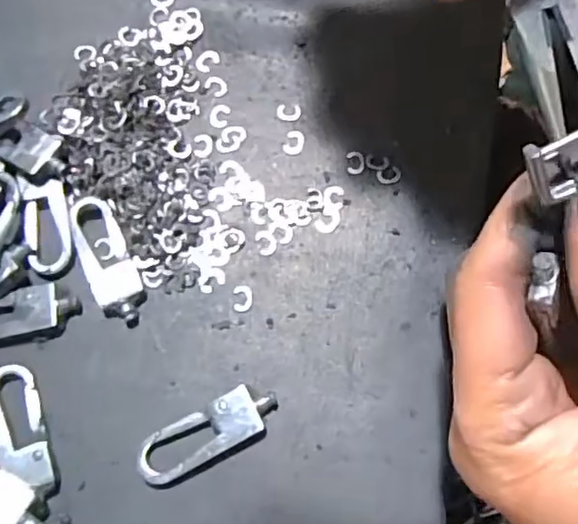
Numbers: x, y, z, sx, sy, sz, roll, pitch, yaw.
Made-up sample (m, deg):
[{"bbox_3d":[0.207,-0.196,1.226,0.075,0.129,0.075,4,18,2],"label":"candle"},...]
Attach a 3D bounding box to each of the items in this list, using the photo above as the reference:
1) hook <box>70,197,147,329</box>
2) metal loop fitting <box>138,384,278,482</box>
[{"bbox_3d":[-0.059,-0.001,0.202,0.015,0.004,0.045,-22,74,-4],"label":"hook"},{"bbox_3d":[-0.024,0.050,0.186,0.043,0.006,0.015,-29,74,-7],"label":"metal loop fitting"}]

